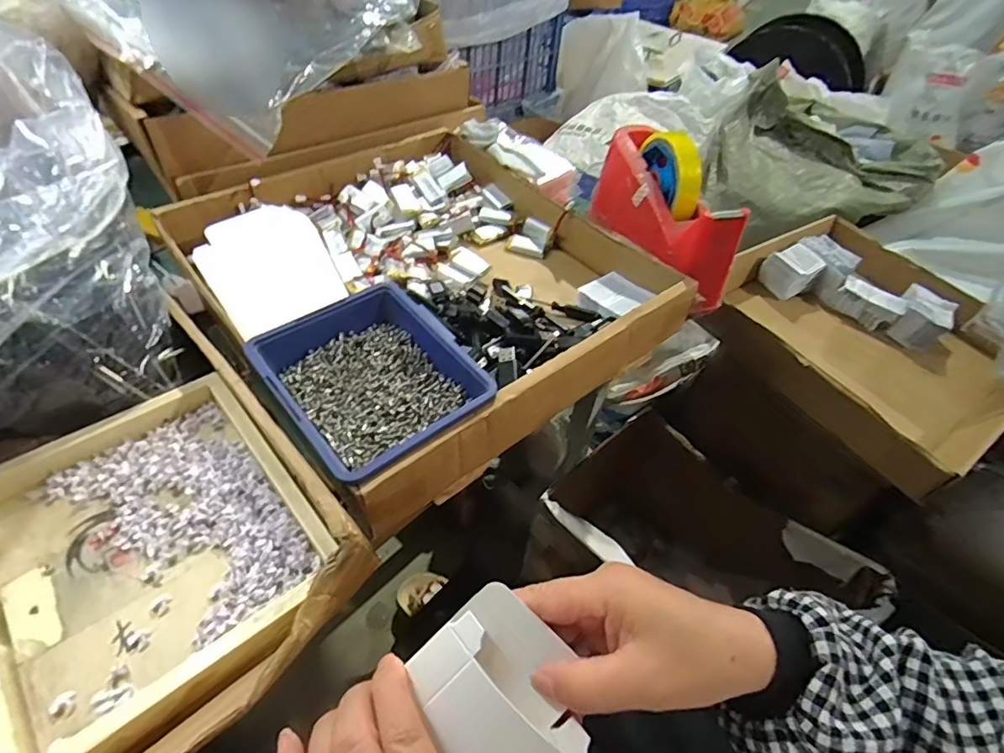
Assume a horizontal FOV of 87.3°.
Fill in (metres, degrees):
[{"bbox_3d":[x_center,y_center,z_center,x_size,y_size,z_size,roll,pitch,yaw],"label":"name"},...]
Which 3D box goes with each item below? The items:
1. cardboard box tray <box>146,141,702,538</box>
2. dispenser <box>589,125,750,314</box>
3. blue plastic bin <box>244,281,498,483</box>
[{"bbox_3d":[-0.067,-0.104,0.493,0.366,0.072,0.394,-30,57,-28],"label":"cardboard box tray"},{"bbox_3d":[0.154,-0.167,0.520,0.061,0.101,0.202,-11,50,-15],"label":"dispenser"},{"bbox_3d":[-0.091,0.007,0.380,0.121,0.050,0.136,-31,58,-29],"label":"blue plastic bin"}]

